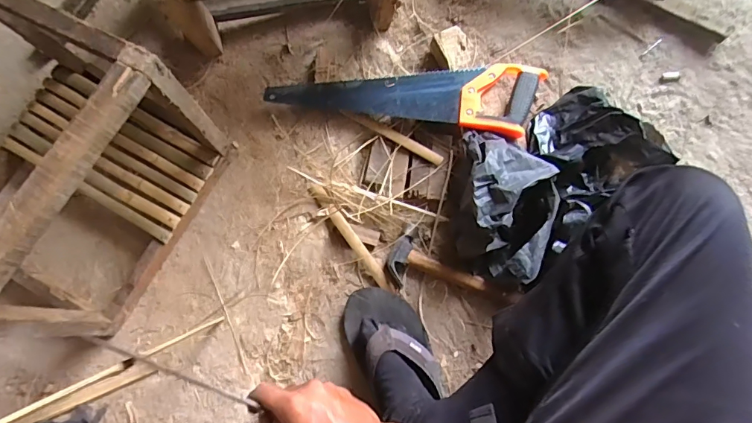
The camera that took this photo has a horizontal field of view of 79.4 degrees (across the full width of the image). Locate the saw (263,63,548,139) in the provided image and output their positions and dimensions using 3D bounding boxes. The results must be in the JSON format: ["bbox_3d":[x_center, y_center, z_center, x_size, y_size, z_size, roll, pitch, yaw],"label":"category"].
[{"bbox_3d":[0.048,-0.194,0.728,0.417,0.027,0.119,6,76,3],"label":"saw"}]

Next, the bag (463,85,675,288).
[{"bbox_3d":[0.239,-0.055,0.668,0.309,0.111,0.212,-39,79,-8],"label":"bag"}]

